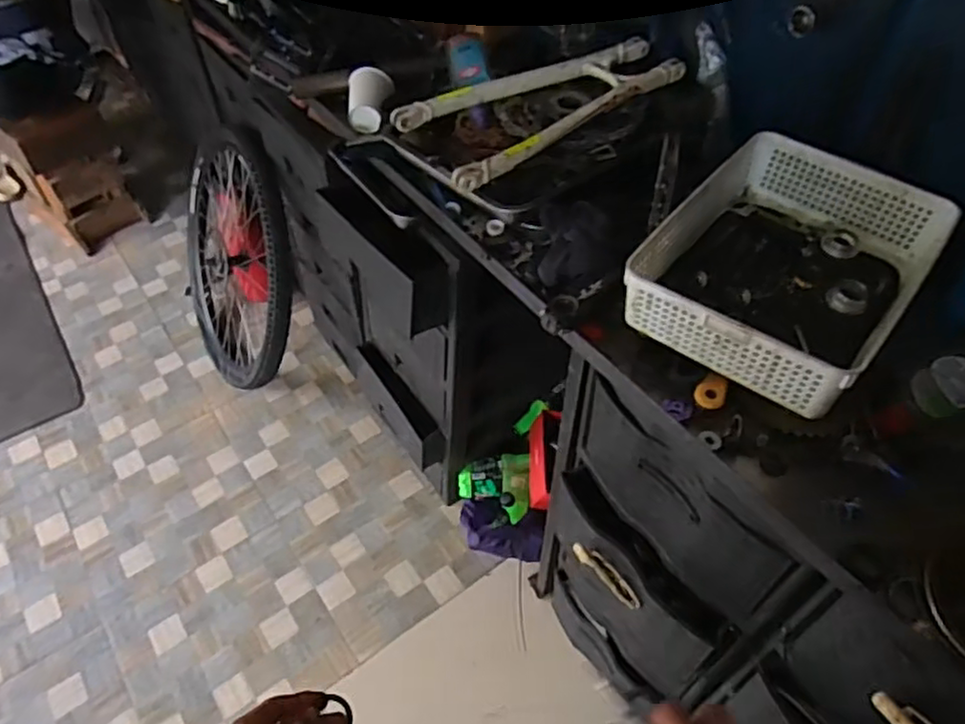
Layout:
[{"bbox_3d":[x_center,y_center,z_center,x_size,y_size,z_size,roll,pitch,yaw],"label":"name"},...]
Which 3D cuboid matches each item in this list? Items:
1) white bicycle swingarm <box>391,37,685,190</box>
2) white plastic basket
[{"bbox_3d":[0.063,-0.366,0.900,0.377,0.046,0.219,-31,57,-23],"label":"white bicycle swingarm"},{"bbox_3d":[0.345,-0.114,0.755,0.249,0.077,0.333,33,58,24],"label":"white plastic basket"}]

